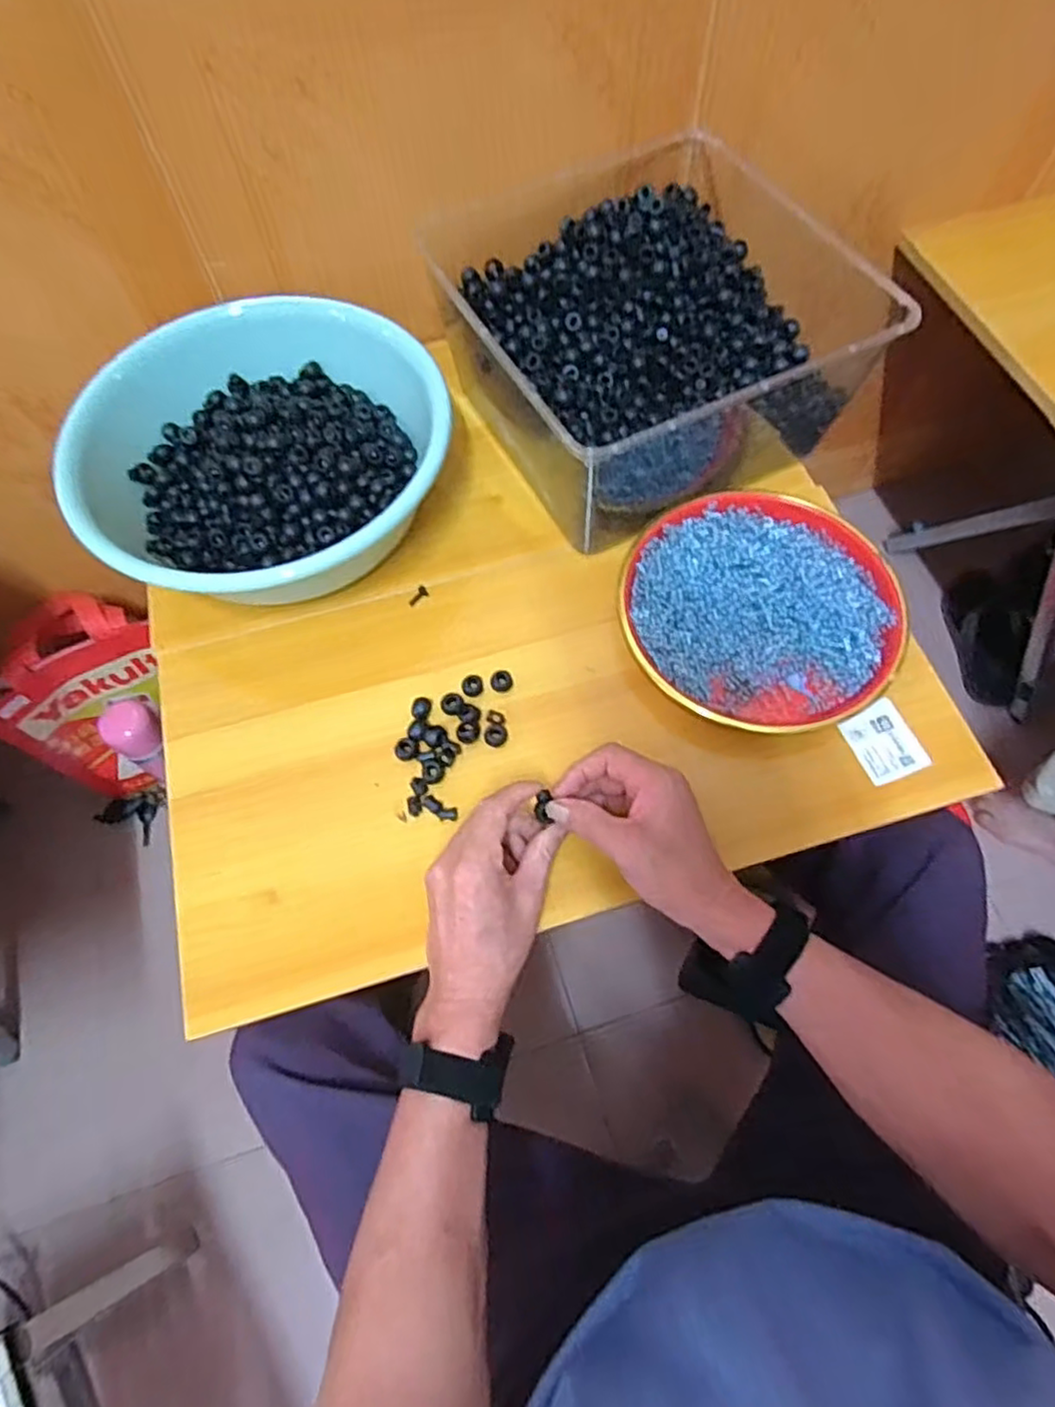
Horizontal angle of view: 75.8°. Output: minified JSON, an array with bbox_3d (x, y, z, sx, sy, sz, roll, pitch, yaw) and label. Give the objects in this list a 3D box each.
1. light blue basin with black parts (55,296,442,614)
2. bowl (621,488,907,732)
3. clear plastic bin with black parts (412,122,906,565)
[{"bbox_3d":[-0.217,-0.201,0.571,0.290,0.096,0.238,-41,71,-15],"label":"light blue basin with black parts"},{"bbox_3d":[0.187,-0.079,0.547,0.212,0.041,0.209,-1,66,1],"label":"bowl"},{"bbox_3d":[0.099,-0.316,0.601,0.301,0.135,0.298,-24,67,-9],"label":"clear plastic bin with black parts"}]

